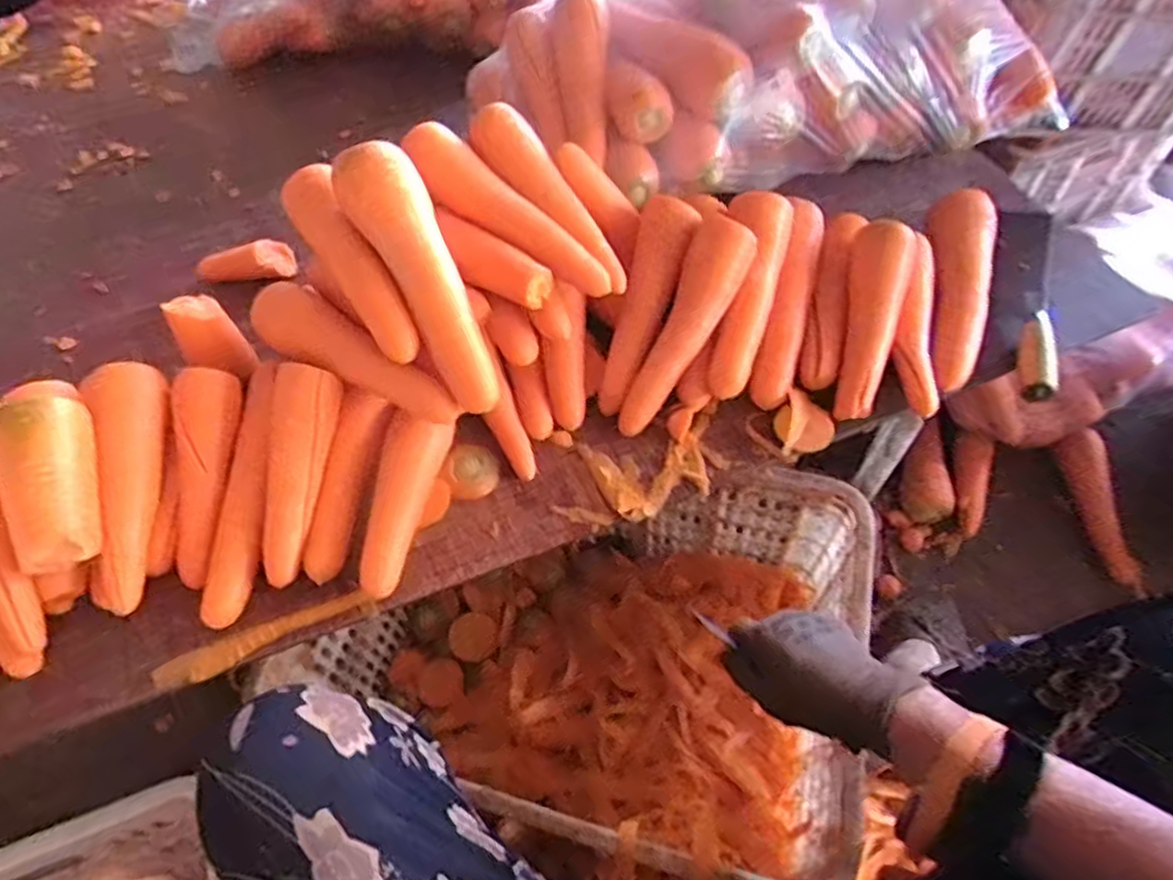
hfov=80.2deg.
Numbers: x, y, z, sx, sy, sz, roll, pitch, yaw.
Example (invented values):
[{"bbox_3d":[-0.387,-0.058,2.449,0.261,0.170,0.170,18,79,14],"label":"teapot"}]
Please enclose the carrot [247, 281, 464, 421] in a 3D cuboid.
[{"bbox_3d":[-0.201,-0.073,0.594,0.219,0.037,0.048,27,62,18],"label":"carrot"}]

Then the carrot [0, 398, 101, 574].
[{"bbox_3d":[-0.407,0.033,0.526,0.048,0.047,0.128,-11,87,-4],"label":"carrot"}]

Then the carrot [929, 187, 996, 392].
[{"bbox_3d":[0.378,-0.149,0.703,0.062,0.045,0.218,9,78,8],"label":"carrot"}]

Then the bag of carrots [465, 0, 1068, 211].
[{"bbox_3d":[0.184,-0.390,0.745,0.544,0.171,0.233,-15,58,-7],"label":"bag of carrots"}]

